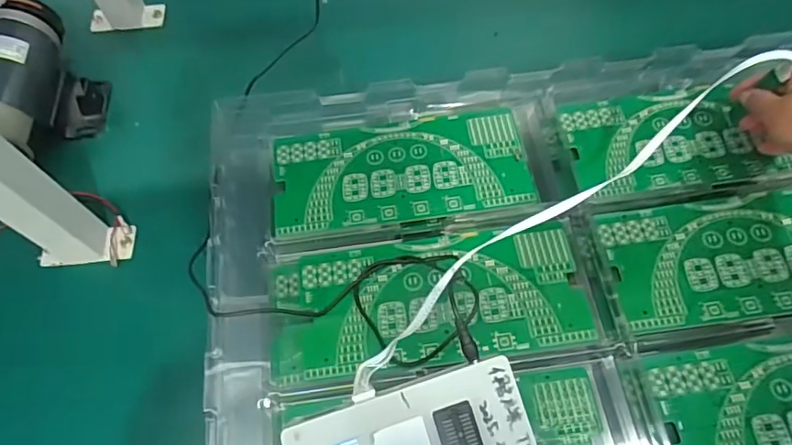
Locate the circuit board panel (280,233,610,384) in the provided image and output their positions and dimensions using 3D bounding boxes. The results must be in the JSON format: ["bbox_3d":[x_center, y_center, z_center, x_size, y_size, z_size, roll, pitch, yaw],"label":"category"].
[{"bbox_3d":[0.025,0.066,0.455,0.268,0.008,0.112,-8,66,0],"label":"circuit board panel"}]

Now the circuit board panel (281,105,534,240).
[{"bbox_3d":[0.004,-0.051,0.511,0.240,0.005,0.106,-7,66,0],"label":"circuit board panel"}]

